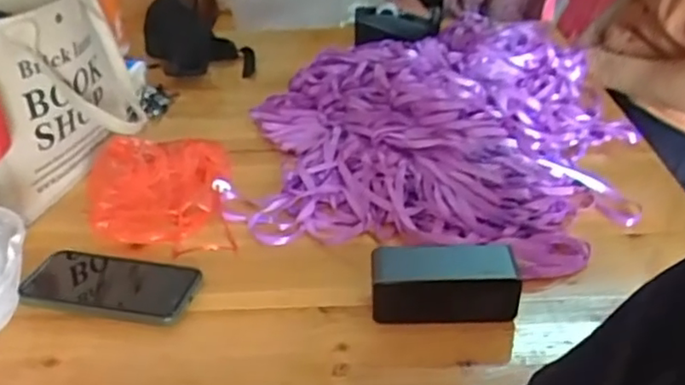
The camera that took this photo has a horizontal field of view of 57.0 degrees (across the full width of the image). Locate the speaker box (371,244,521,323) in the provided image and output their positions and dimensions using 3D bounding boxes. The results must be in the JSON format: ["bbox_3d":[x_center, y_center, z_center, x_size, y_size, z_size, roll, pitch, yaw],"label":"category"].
[{"bbox_3d":[0.090,0.083,0.569,0.125,0.056,0.048,0,35,3],"label":"speaker box"}]

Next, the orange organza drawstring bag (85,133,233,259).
[{"bbox_3d":[-0.209,-0.010,0.725,0.152,0.046,0.176,-6,35,-7],"label":"orange organza drawstring bag"}]

